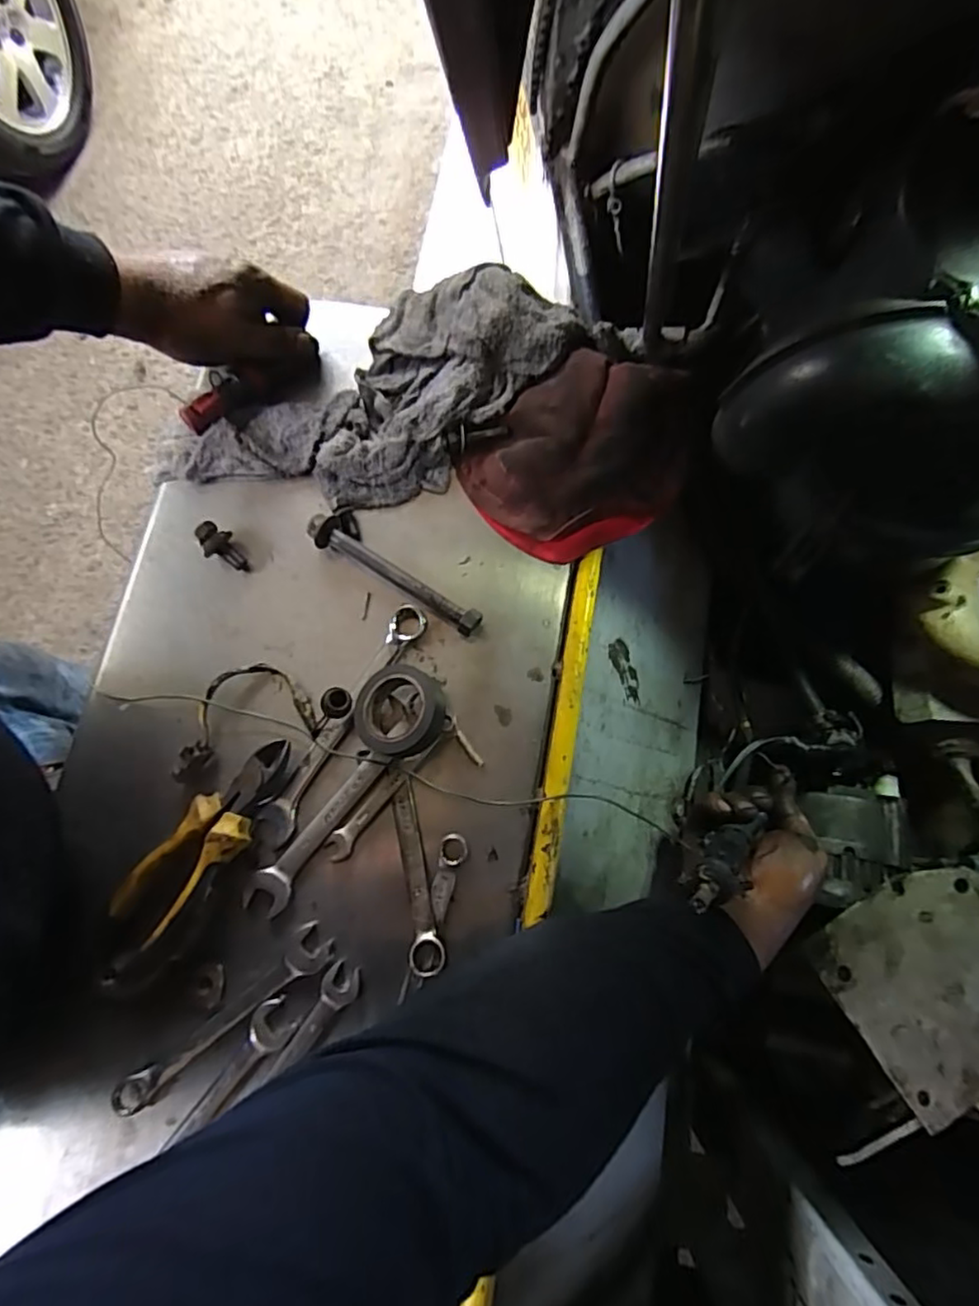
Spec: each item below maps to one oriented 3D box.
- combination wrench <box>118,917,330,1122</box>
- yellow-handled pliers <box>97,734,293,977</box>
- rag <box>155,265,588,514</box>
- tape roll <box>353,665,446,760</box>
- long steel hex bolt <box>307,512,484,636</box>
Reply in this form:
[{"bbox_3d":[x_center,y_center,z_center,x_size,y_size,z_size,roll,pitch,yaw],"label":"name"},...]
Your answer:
[{"bbox_3d":[-0.156,0.214,0.378,0.142,0.004,0.024,-37,78,-6],"label":"combination wrench"},{"bbox_3d":[-0.181,0.124,0.395,0.040,0.022,0.164,38,81,10],"label":"yellow-handled pliers"},{"bbox_3d":[-0.083,-0.184,0.466,0.297,0.037,0.141,-35,78,-5],"label":"rag"},{"bbox_3d":[-0.057,0.038,0.409,0.055,0.033,0.055,-4,77,2],"label":"tape roll"},{"bbox_3d":[-0.065,-0.053,0.443,0.135,0.019,0.018,32,80,9],"label":"long steel hex bolt"}]

